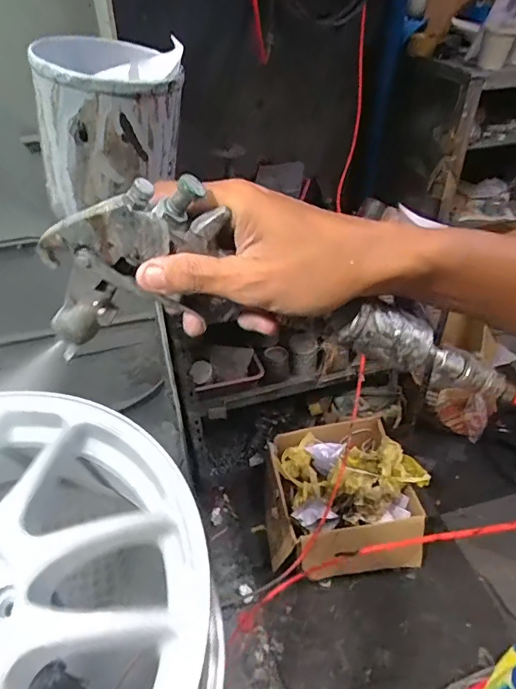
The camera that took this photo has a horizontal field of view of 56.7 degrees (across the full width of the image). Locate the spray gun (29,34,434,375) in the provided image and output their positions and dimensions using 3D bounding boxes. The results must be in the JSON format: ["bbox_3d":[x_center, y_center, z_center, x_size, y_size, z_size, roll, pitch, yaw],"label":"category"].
[{"bbox_3d":[-0.009,-0.089,0.290,0.230,0.155,0.117,3,46,6],"label":"spray gun"}]

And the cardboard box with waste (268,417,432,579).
[{"bbox_3d":[0.228,0.412,1.349,0.403,0.269,0.384,-7,46,-4],"label":"cardboard box with waste"}]

